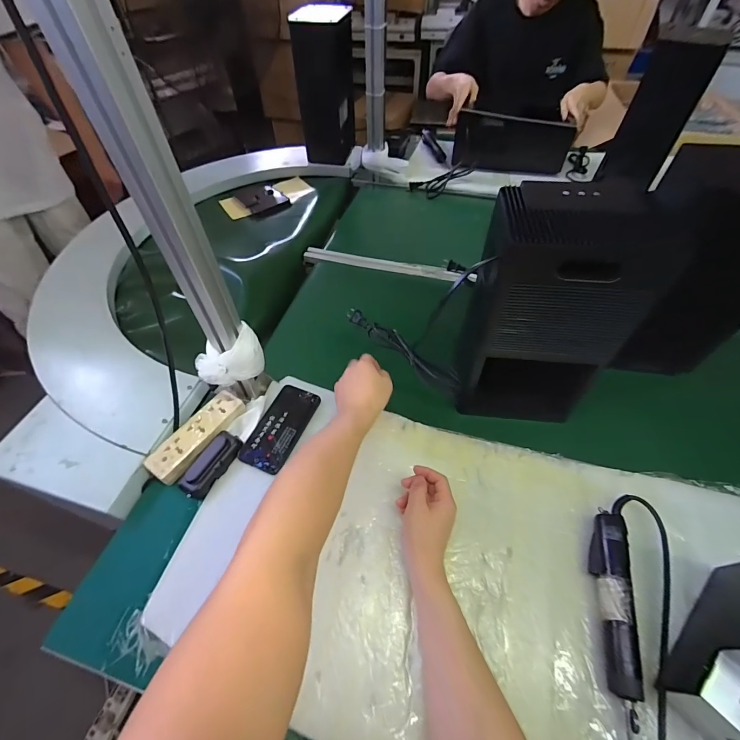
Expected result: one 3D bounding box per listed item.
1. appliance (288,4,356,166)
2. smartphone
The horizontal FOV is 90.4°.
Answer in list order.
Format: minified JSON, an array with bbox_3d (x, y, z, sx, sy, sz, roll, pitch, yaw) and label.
[{"bbox_3d":[-0.134,-0.880,1.150,0.156,0.360,0.187,5,52,5],"label":"appliance"},{"bbox_3d":[-0.150,0.094,0.620,0.077,0.006,0.154,17,54,14],"label":"smartphone"}]

